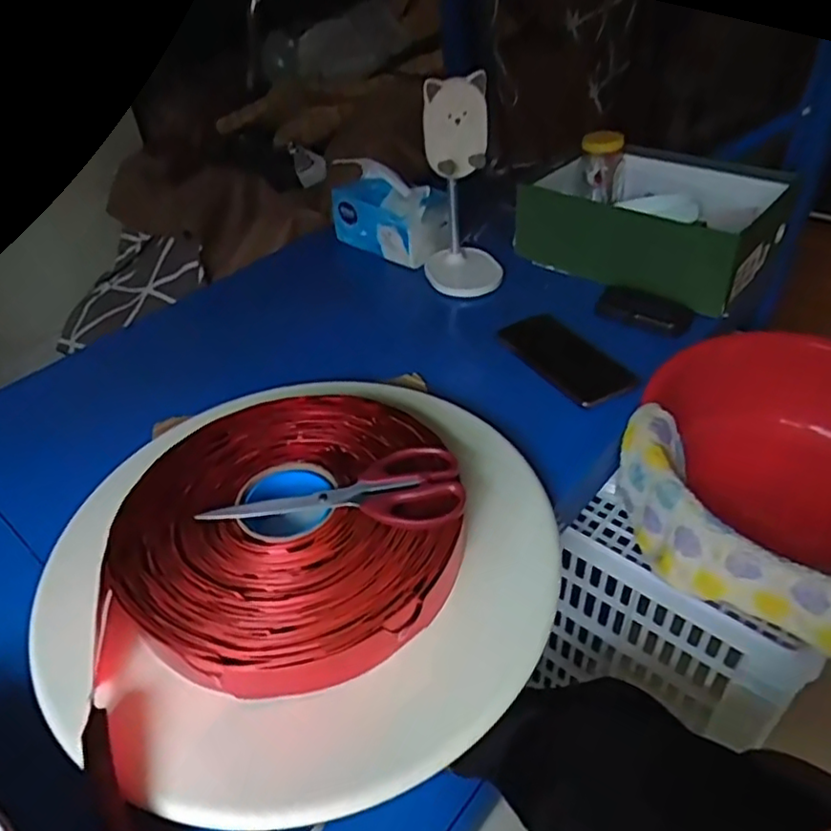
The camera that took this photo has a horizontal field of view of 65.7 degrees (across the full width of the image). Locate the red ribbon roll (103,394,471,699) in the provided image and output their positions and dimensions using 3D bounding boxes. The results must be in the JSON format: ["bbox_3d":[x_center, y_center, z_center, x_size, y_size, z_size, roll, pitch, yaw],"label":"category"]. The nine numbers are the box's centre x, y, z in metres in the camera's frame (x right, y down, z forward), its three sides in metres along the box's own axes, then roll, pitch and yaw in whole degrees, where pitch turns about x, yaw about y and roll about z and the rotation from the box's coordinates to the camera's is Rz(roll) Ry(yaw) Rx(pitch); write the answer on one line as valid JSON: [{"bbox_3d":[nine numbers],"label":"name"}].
[{"bbox_3d":[-0.094,0.082,0.513,0.258,0.048,0.260,-2,41,2],"label":"red ribbon roll"}]

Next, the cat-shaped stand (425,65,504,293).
[{"bbox_3d":[0.061,-0.288,0.832,0.103,0.253,0.124,1,41,5],"label":"cat-shaped stand"}]

